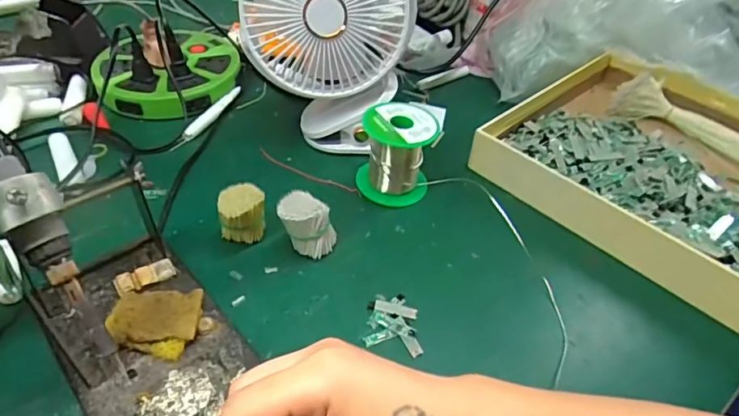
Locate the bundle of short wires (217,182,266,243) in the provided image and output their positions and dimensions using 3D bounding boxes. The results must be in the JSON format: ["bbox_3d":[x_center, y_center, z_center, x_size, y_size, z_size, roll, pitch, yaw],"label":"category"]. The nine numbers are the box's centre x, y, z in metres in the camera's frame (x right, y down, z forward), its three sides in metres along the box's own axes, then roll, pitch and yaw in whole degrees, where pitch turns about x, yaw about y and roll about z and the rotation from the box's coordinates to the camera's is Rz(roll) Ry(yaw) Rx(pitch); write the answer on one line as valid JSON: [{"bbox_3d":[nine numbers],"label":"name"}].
[{"bbox_3d":[-0.103,0.009,0.411,0.036,0.048,0.030,-9,45,-13],"label":"bundle of short wires"}]

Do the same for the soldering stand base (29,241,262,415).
[{"bbox_3d":[-0.144,0.096,0.338,0.100,0.023,0.187,-29,52,-30],"label":"soldering stand base"}]

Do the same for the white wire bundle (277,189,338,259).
[{"bbox_3d":[-0.051,0.015,0.407,0.042,0.048,0.031,12,44,9],"label":"white wire bundle"}]

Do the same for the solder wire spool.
[{"bbox_3d":[0.025,-0.051,0.466,0.066,0.070,0.066,5,43,1],"label":"solder wire spool"}]

